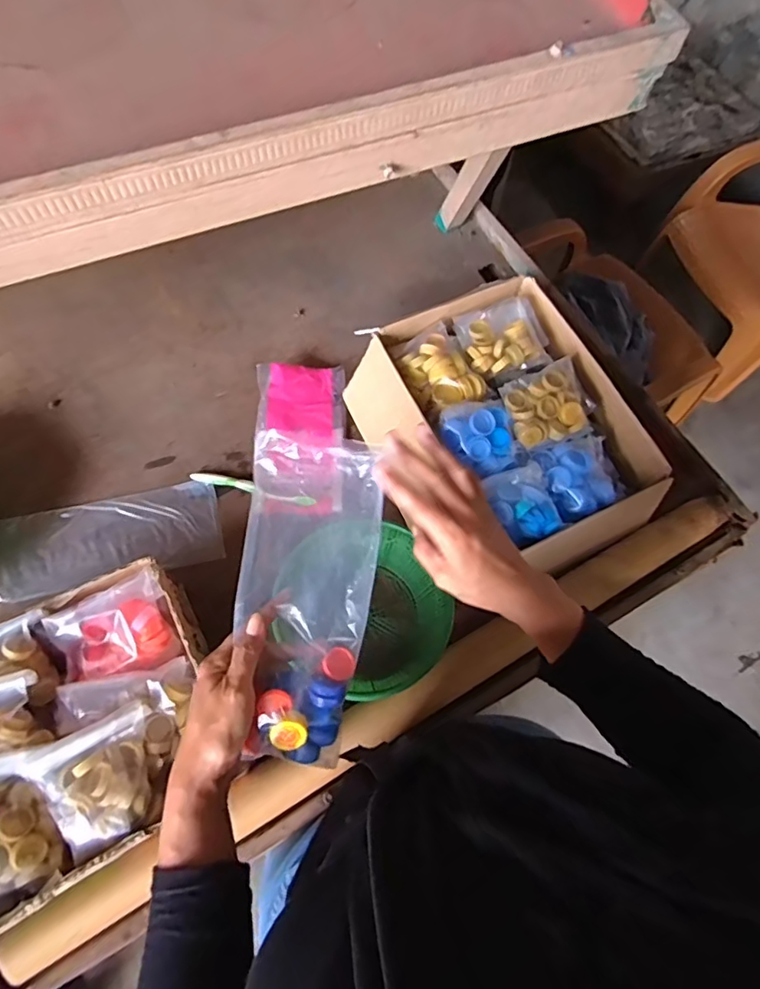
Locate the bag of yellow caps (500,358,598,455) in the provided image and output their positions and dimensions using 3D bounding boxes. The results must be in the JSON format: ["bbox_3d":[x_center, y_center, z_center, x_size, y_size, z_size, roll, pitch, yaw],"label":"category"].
[{"bbox_3d":[0.225,-0.119,0.715,0.119,0.038,0.100,-25,69,-14],"label":"bag of yellow caps"}]

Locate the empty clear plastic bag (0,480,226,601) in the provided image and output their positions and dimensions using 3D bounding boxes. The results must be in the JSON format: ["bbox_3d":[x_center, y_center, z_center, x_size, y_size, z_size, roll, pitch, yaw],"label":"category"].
[{"bbox_3d":[-0.369,0.061,0.739,0.291,0.011,0.118,-12,67,-9],"label":"empty clear plastic bag"}]

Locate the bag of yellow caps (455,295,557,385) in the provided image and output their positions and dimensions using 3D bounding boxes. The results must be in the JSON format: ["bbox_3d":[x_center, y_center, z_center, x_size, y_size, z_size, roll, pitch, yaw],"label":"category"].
[{"bbox_3d":[0.176,-0.217,0.758,0.120,0.035,0.106,-16,67,-11],"label":"bag of yellow caps"}]

